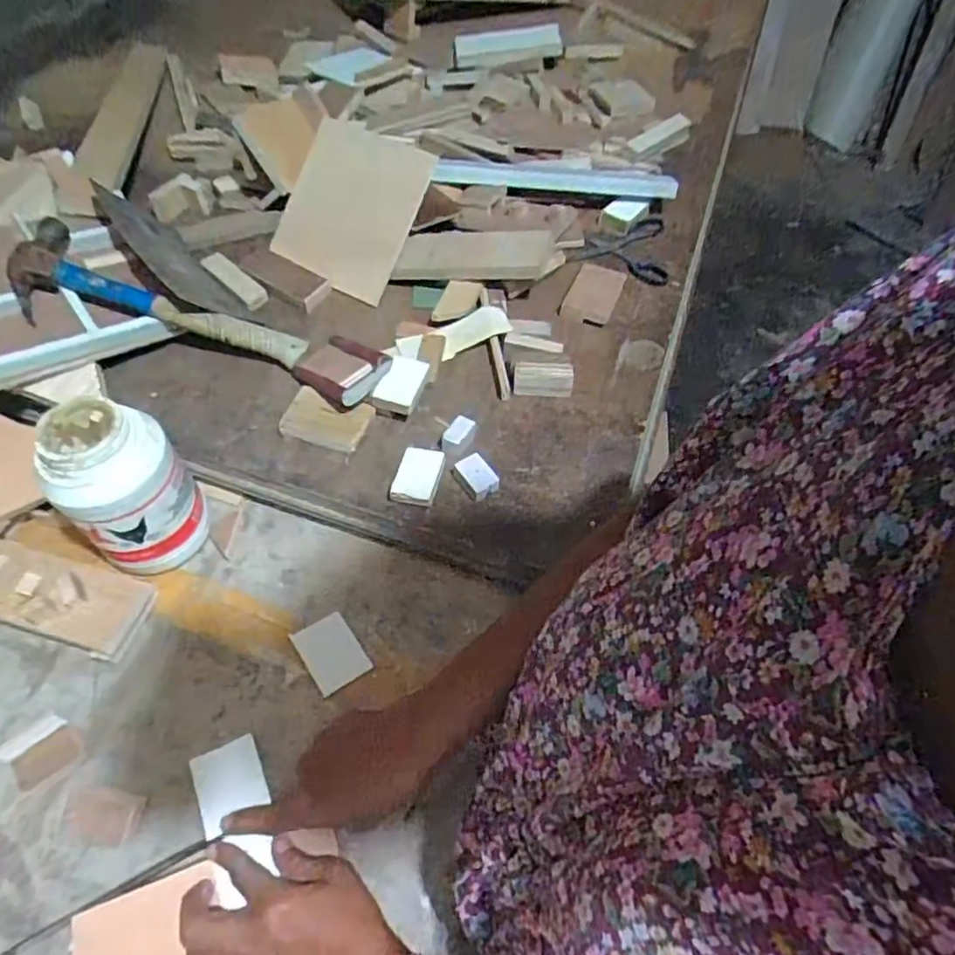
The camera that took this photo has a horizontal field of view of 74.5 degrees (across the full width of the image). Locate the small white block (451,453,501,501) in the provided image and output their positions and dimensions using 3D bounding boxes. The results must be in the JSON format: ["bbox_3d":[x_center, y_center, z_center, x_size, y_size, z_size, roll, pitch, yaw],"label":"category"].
[{"bbox_3d":[-0.002,-0.002,0.557,0.027,0.013,0.042,-27,60,-18],"label":"small white block"}]

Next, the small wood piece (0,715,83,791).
[{"bbox_3d":[-0.325,0.204,0.468,0.045,0.011,0.039,-33,62,-21],"label":"small wood piece"}]

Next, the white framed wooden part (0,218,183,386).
[{"bbox_3d":[-0.437,-0.179,0.608,0.196,0.038,0.196,-27,70,-31],"label":"white framed wooden part"}]

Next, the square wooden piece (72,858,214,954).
[{"bbox_3d":[-0.210,0.295,0.398,0.083,0.007,0.066,-17,60,-12],"label":"square wooden piece"}]

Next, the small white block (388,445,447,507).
[{"bbox_3d":[-0.051,-0.002,0.558,0.038,0.018,0.051,15,57,9],"label":"small white block"}]

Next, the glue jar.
[{"bbox_3d":[-0.288,0.009,0.518,0.090,0.149,0.080,-35,63,-22],"label":"glue jar"}]

